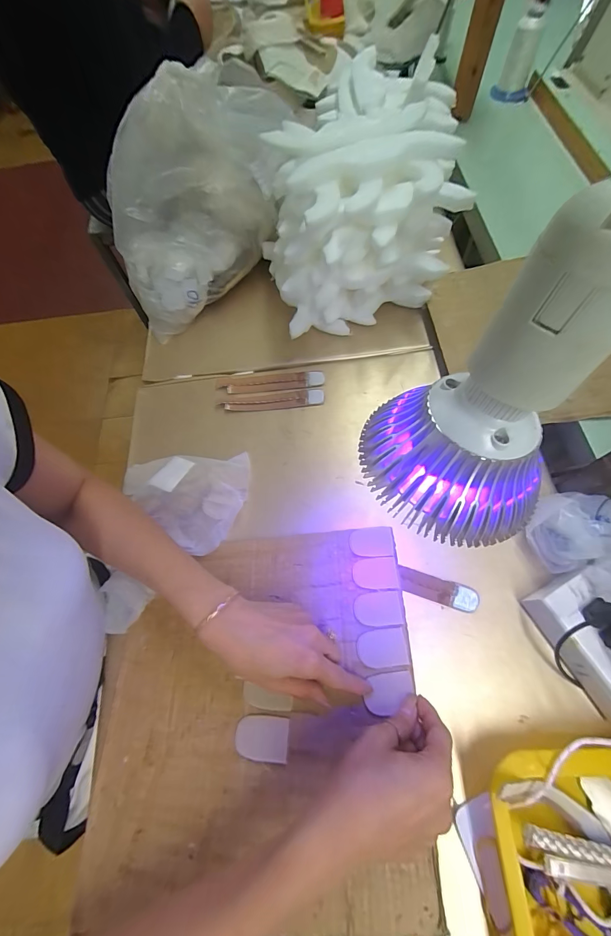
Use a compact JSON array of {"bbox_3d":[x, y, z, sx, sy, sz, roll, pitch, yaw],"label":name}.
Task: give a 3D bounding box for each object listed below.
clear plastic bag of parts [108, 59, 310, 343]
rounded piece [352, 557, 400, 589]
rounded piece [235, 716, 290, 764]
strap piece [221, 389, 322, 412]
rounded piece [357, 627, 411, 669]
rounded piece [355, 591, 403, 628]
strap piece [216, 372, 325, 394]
[{"bbox_3d":[-0.137,-0.370,0.504,0.304,0.232,0.113,-29,68,-9],"label":"clear plastic bag of parts"},{"bbox_3d":[0.076,0.114,0.381,0.047,0.004,0.032,-2,67,4],"label":"rounded piece"},{"bbox_3d":[-0.039,0.242,0.314,0.047,0.008,0.032,0,67,5],"label":"rounded piece"},{"bbox_3d":[-0.047,-0.094,0.490,0.143,0.005,0.027,-3,67,3],"label":"strap piece"},{"bbox_3d":[0.076,0.177,0.345,0.047,0.004,0.033,-7,66,1],"label":"rounded piece"},{"bbox_3d":[0.075,0.145,0.362,0.047,0.004,0.033,-4,67,3],"label":"rounded piece"},{"bbox_3d":[-0.052,-0.123,0.505,0.153,0.009,0.029,-4,67,3],"label":"strap piece"}]

